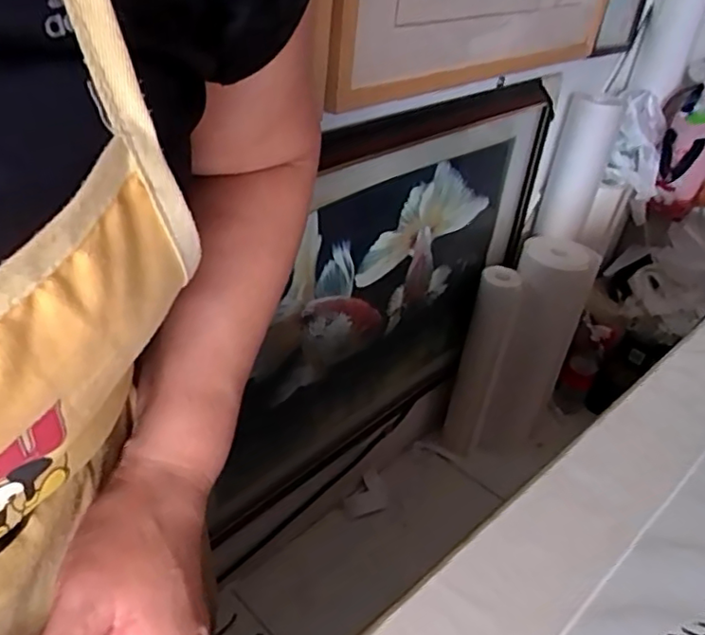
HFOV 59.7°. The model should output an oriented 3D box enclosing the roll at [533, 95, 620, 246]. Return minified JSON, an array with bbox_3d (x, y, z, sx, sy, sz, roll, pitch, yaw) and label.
[{"bbox_3d":[0.532,-0.357,1.446,0.122,0.340,0.116,16,10,13],"label":"roll"}]

